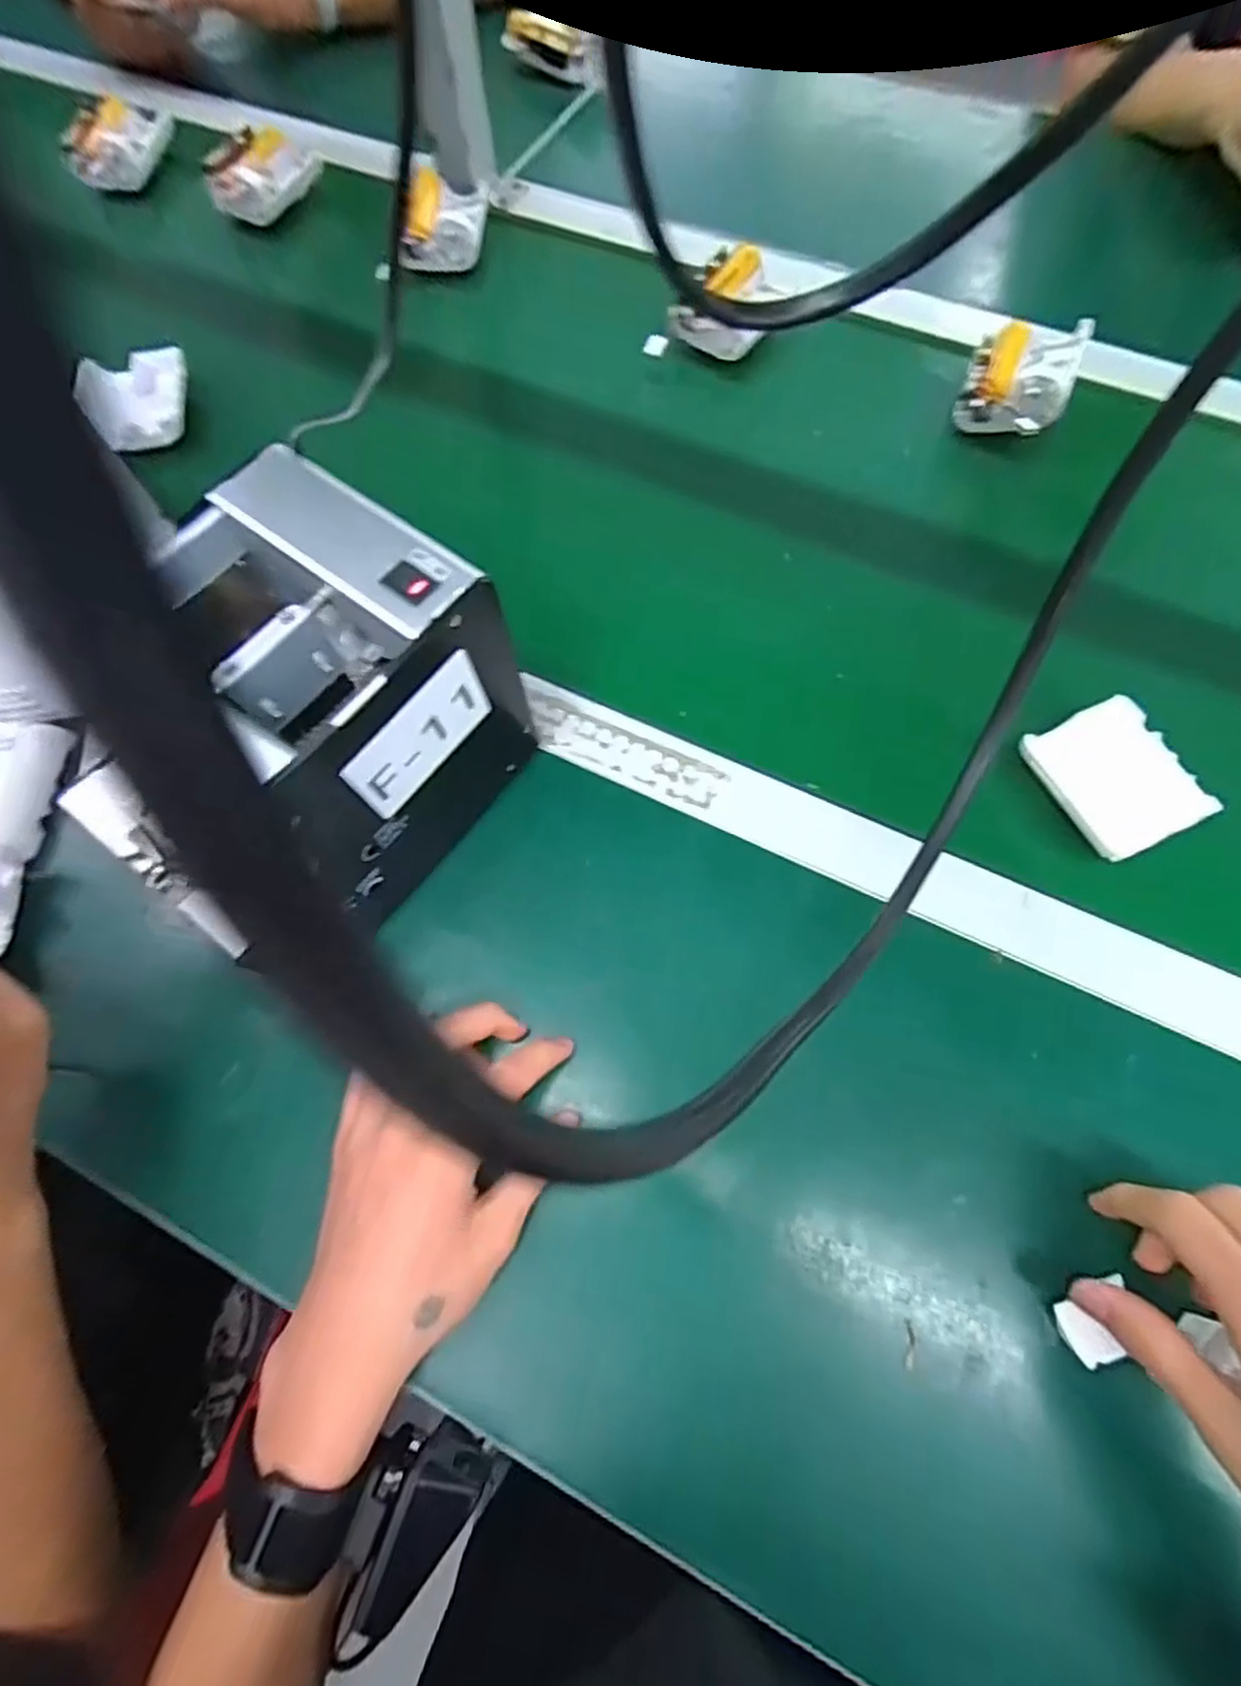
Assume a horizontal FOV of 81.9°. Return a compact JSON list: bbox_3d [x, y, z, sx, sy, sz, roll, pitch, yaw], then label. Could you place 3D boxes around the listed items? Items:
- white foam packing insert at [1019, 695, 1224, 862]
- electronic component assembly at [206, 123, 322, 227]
[{"bbox_3d":[0.269,-0.036,0.388,0.071,0.008,0.078,-23,71,-4],"label":"white foam packing insert"},{"bbox_3d":[-0.301,-0.567,0.604,0.059,0.031,0.084,21,74,10],"label":"electronic component assembly"}]

